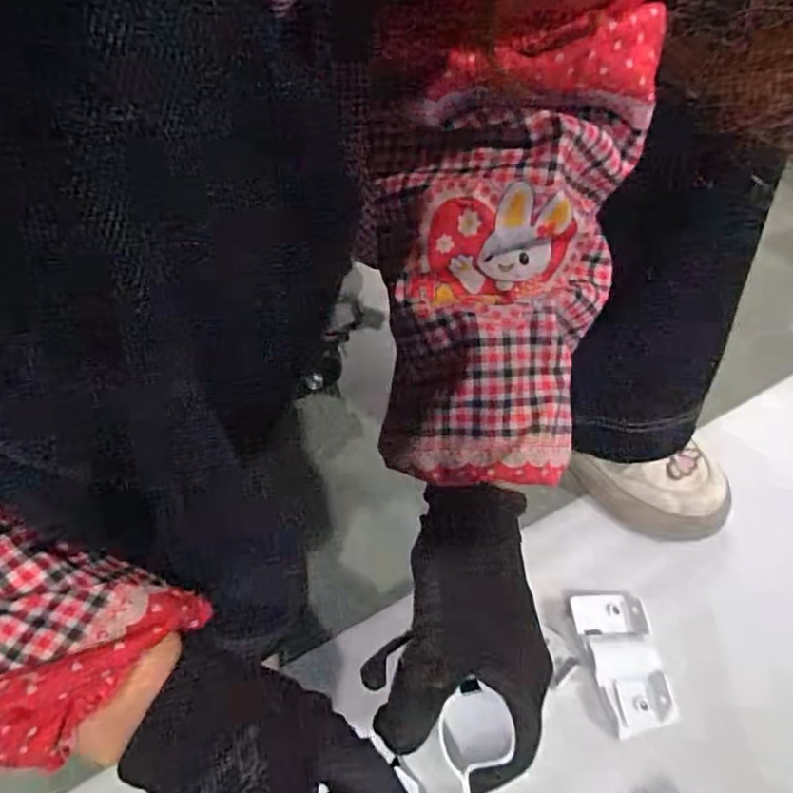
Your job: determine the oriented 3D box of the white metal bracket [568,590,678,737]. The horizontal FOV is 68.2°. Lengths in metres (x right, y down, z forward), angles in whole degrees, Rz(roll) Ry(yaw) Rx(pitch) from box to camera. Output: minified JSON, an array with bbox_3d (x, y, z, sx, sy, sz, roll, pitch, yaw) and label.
[{"bbox_3d":[0.167,0.193,0.431,0.047,0.021,0.094,-10,60,-4],"label":"white metal bracket"}]

